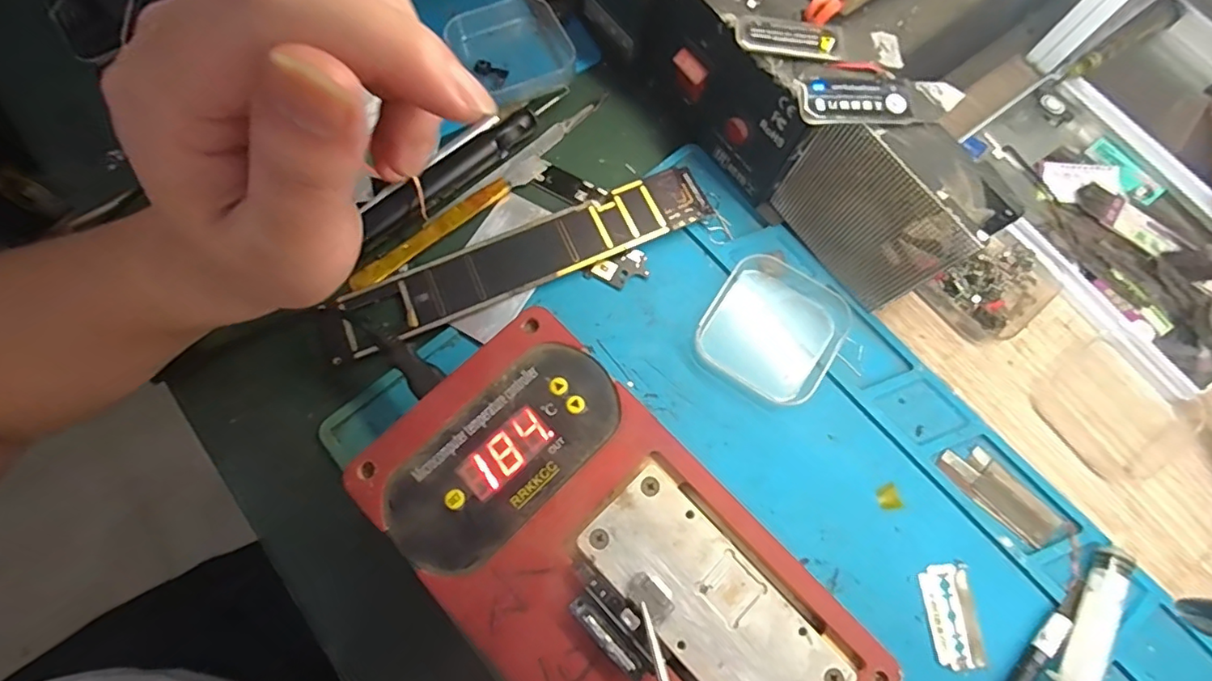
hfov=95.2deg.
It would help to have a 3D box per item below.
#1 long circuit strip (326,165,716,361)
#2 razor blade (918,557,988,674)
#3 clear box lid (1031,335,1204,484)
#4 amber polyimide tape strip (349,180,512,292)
[{"bbox_3d":[-0.040,-0.044,0.288,0.194,0.007,0.034,-23,76,-8],"label":"long circuit strip"},{"bbox_3d":[0.157,0.124,0.249,0.022,0.004,0.043,-2,74,-2],"label":"razor blade"},{"bbox_3d":[0.259,0.036,0.282,0.059,0.009,0.064,-36,78,-11],"label":"clear box lid"},{"bbox_3d":[-0.092,-0.057,0.293,0.095,0.005,0.012,-39,78,-11],"label":"amber polyimide tape strip"}]

